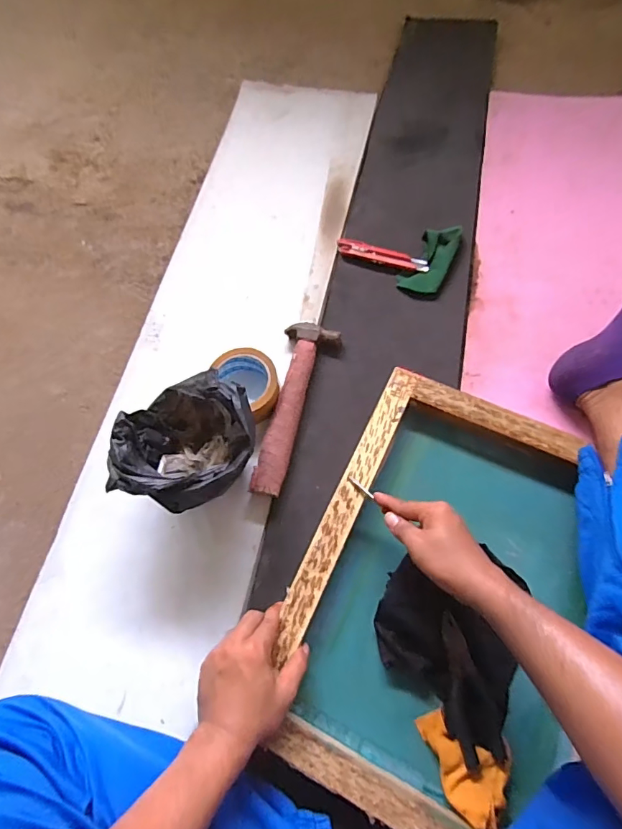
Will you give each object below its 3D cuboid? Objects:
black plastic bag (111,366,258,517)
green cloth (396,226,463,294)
[{"bbox_3d":[-0.146,0.039,0.574,0.148,0.103,0.157,14,69,9],"label":"black plastic bag"},{"bbox_3d":[0.195,-0.249,0.753,0.063,0.020,0.135,33,88,8],"label":"green cloth"}]

